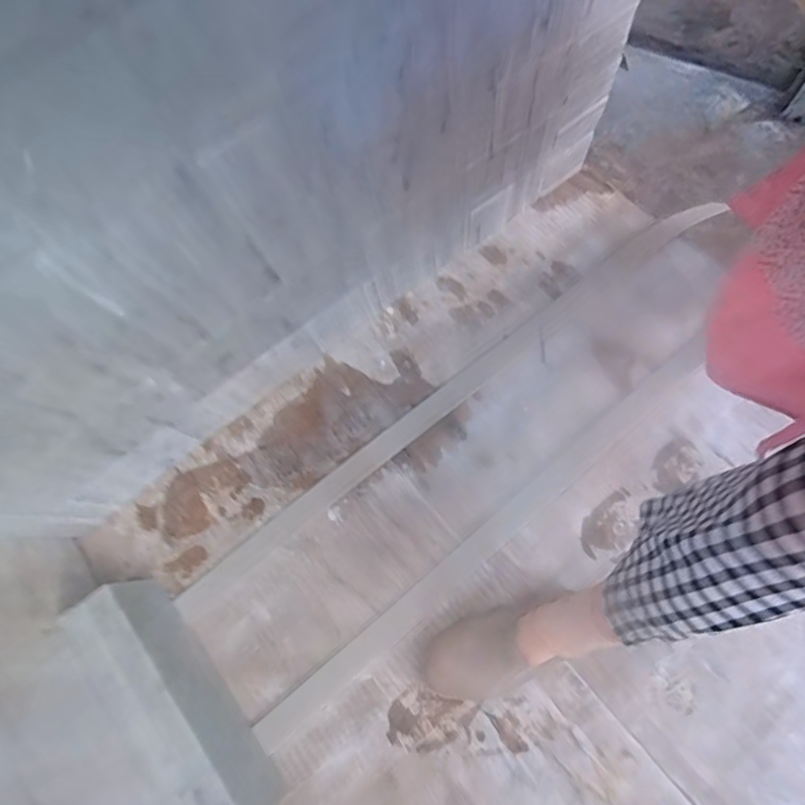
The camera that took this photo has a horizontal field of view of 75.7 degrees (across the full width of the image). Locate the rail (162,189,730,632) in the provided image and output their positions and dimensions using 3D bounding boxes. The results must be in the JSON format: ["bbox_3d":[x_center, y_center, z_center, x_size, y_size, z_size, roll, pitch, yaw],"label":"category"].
[{"bbox_3d":[0.108,-0.042,0.759,1.003,0.007,0.044,-37,73,-10],"label":"rail"}]

